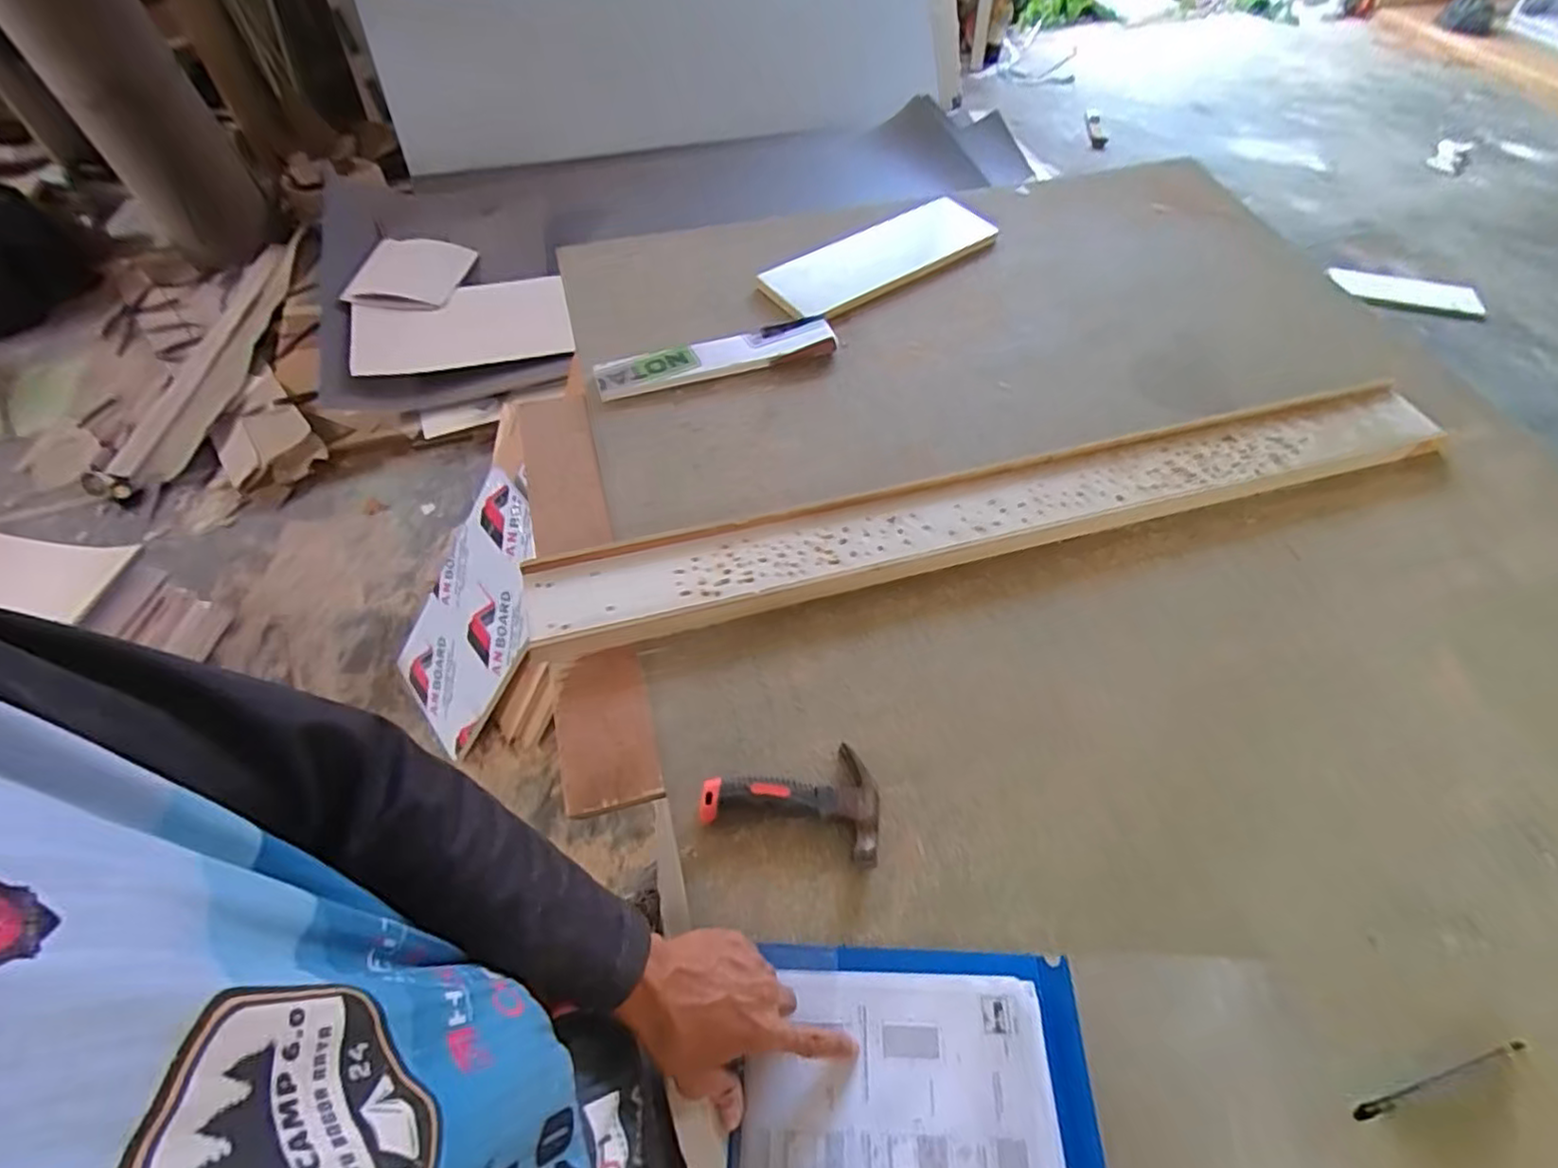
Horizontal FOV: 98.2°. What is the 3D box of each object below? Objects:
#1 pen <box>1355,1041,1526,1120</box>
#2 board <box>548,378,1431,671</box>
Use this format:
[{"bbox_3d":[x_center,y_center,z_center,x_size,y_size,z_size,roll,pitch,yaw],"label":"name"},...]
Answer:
[{"bbox_3d":[0.499,0.375,0.509,0.153,0.007,0.009,-13,58,-10],"label":"pen"},{"bbox_3d":[0.270,-0.092,0.794,1.108,0.033,0.116,-13,58,-10],"label":"board"}]

